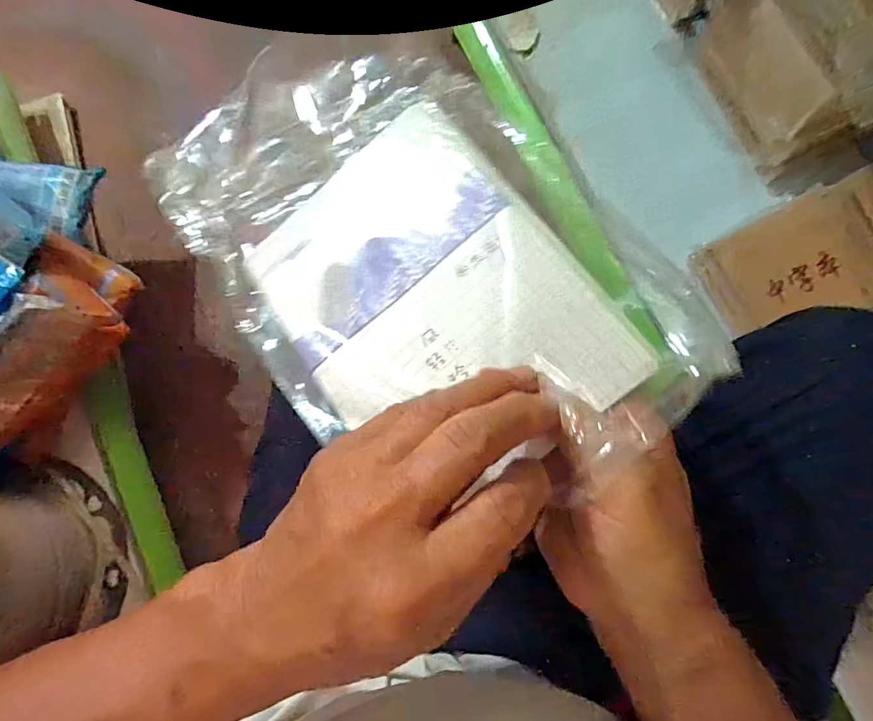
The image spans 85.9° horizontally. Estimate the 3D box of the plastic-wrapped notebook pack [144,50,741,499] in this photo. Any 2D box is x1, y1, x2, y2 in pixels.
[{"bbox_3d":[-0.027,-0.067,0.259,0.186,0.026,0.309,-40,70,7],"label":"plastic-wrapped notebook pack"}]

